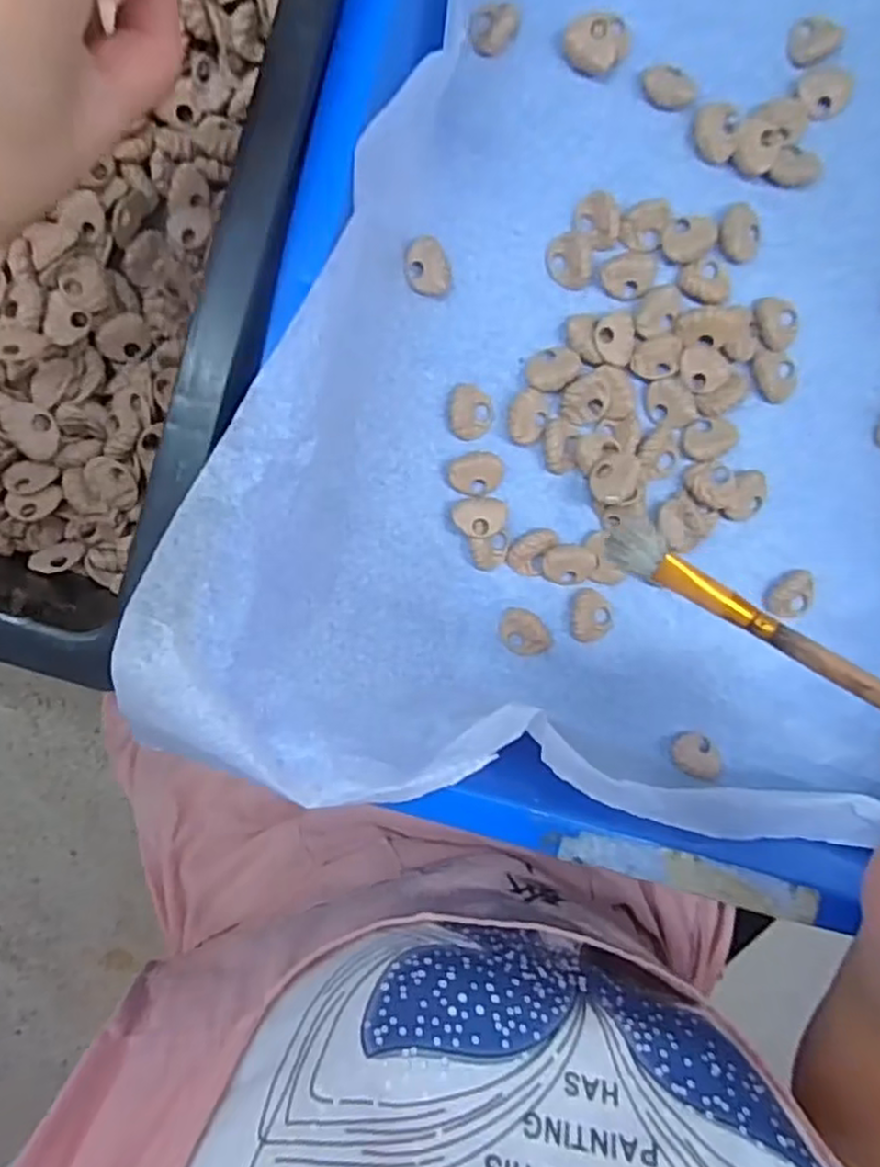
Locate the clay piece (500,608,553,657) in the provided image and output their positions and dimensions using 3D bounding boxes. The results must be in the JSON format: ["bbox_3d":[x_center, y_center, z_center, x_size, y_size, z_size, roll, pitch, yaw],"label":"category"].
[{"bbox_3d":[0.038,0.023,0.317,0.025,0.007,0.018,36,93,-2],"label":"clay piece"}]

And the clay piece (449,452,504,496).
[{"bbox_3d":[0.016,-0.048,0.311,0.023,0.004,0.019,-1,94,1],"label":"clay piece"}]

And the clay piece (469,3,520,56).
[{"bbox_3d":[0.022,-0.233,0.296,0.019,0.007,0.021,36,93,-2],"label":"clay piece"}]

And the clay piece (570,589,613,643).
[{"bbox_3d":[0.068,0.014,0.317,0.019,0.006,0.023,-3,94,1],"label":"clay piece"}]

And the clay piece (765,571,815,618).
[{"bbox_3d":[0.159,0.006,0.320,0.023,0.007,0.019,-44,92,3],"label":"clay piece"}]

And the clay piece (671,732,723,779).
[{"bbox_3d":[0.117,0.078,0.321,0.023,0.006,0.017,41,93,-2],"label":"clay piece"}]

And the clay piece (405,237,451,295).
[{"bbox_3d":[-0.005,-0.136,0.304,0.018,0.005,0.024,-6,94,1],"label":"clay piece"}]

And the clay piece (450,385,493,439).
[{"bbox_3d":[0.014,-0.075,0.309,0.019,0.004,0.023,1,94,1],"label":"clay piece"}]

